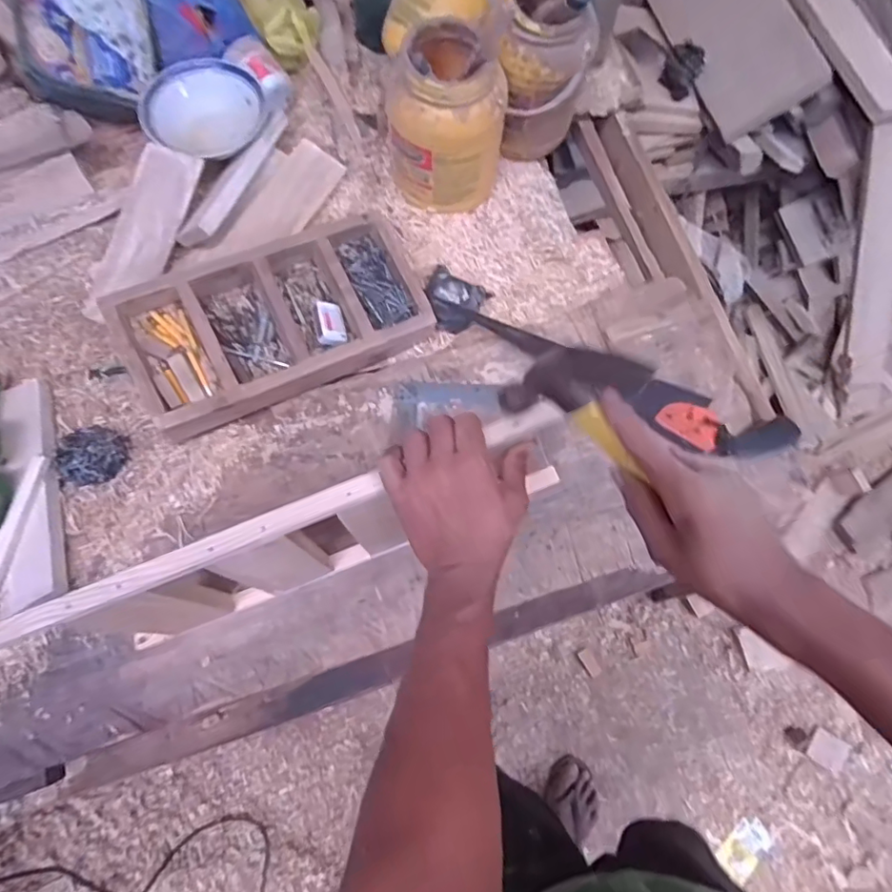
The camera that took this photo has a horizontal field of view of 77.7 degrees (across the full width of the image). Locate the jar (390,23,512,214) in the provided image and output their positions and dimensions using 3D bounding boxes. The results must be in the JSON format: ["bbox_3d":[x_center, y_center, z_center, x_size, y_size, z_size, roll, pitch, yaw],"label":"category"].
[{"bbox_3d":[0.001,-0.442,0.764,0.130,0.203,0.128,0,68,1],"label":"jar"}]

